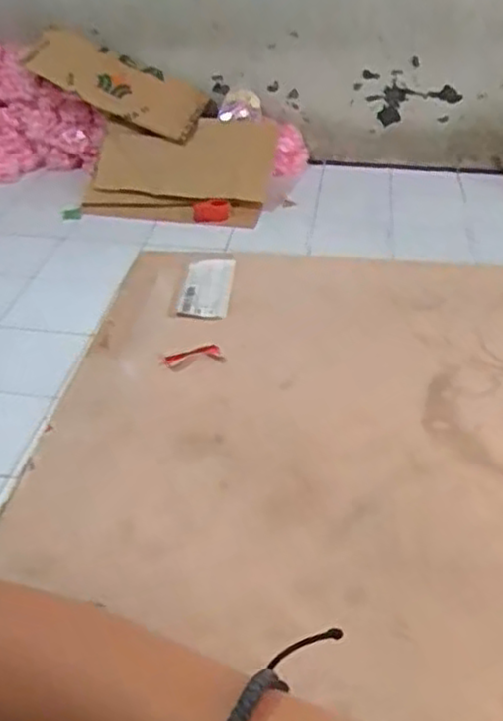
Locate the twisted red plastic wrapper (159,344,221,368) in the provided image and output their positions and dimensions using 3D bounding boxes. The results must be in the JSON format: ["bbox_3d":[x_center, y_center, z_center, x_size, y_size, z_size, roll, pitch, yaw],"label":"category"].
[{"bbox_3d":[-0.044,-0.003,0.522,0.046,0.004,0.014,-19,40,-25],"label":"twisted red plastic wrapper"}]

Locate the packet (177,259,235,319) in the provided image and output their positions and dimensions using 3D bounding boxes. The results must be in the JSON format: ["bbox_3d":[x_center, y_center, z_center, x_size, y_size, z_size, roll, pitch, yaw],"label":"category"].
[{"bbox_3d":[-0.037,-0.063,0.607,0.039,0.004,0.093,2,36,2],"label":"packet"}]

